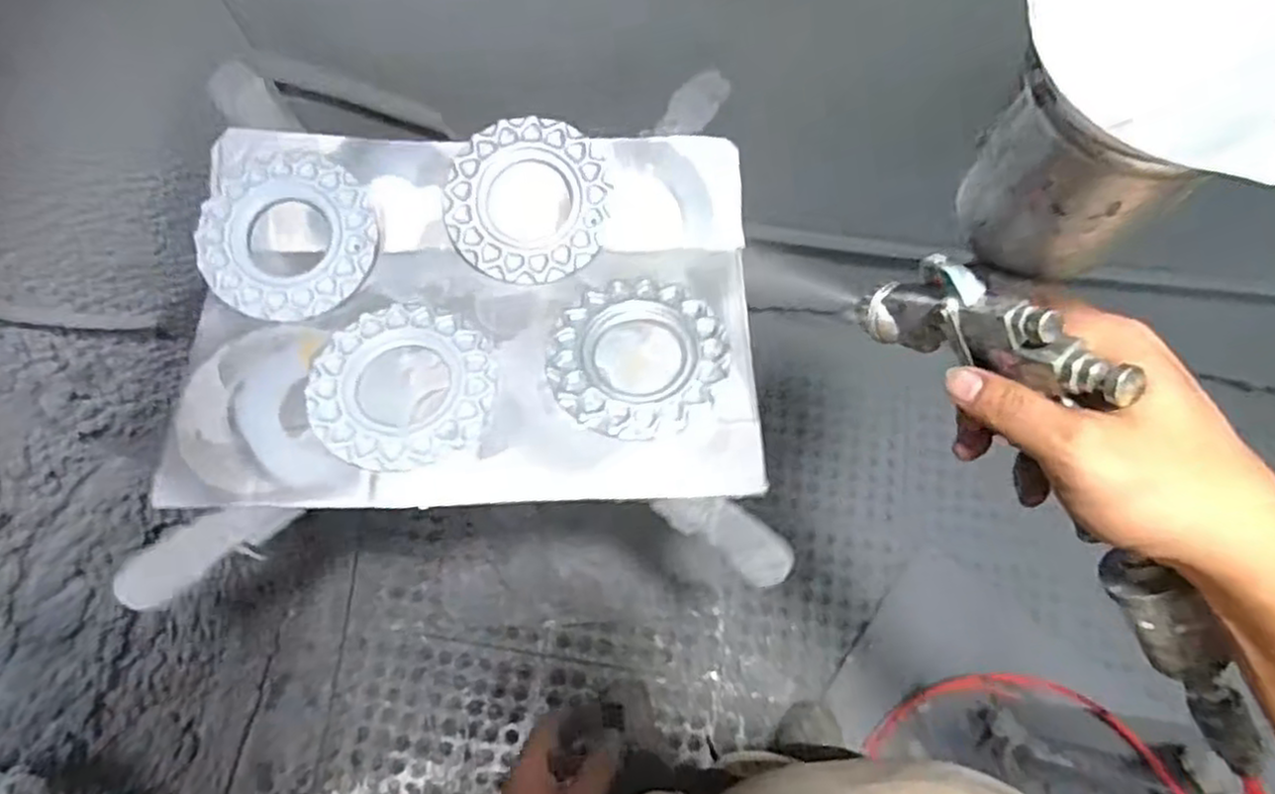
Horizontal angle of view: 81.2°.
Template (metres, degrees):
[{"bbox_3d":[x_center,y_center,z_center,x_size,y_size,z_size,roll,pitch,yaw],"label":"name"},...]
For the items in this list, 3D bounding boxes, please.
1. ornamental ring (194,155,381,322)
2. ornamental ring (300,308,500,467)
[{"bbox_3d":[-0.334,-0.154,0.705,0.162,0.016,0.157,0,72,-1],"label":"ornamental ring"},{"bbox_3d":[-0.212,-0.013,0.660,0.170,0.024,0.154,31,74,8],"label":"ornamental ring"}]

